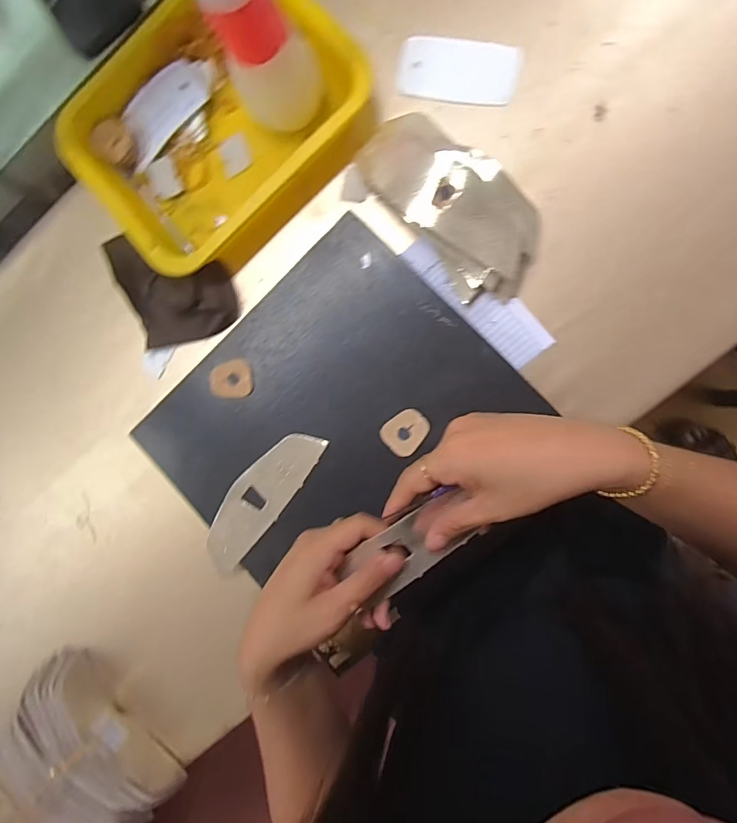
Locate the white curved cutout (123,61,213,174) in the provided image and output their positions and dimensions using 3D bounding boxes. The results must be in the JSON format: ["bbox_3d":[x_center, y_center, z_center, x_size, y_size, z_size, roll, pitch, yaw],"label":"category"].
[{"bbox_3d":[-0.194,-0.287,0.436,0.108,0.015,0.044,-41,86,8],"label":"white curved cutout"}]

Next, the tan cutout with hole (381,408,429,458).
[{"bbox_3d":[0.034,0.018,0.408,0.035,0.005,0.040,45,98,4],"label":"tan cutout with hole"}]

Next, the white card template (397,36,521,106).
[{"bbox_3d":[0.080,-0.306,0.414,0.102,0.004,0.055,11,92,6],"label":"white card template"}]

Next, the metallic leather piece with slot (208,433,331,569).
[{"bbox_3d":[-0.102,0.080,0.430,0.050,0.004,0.154,38,96,4],"label":"metallic leather piece with slot"}]

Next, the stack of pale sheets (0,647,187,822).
[{"bbox_3d":[-0.294,0.352,0.471,0.181,0.069,0.134,42,97,5],"label":"stack of pale sheets"}]

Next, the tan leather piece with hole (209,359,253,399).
[{"bbox_3d":[-0.127,-0.030,0.427,0.040,0.004,0.035,-4,88,3],"label":"tan leather piece with hole"}]

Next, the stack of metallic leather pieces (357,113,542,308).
[{"bbox_3d":[0.075,-0.182,0.396,0.094,0.049,0.184,-39,86,8],"label":"stack of metallic leather pieces"}]

